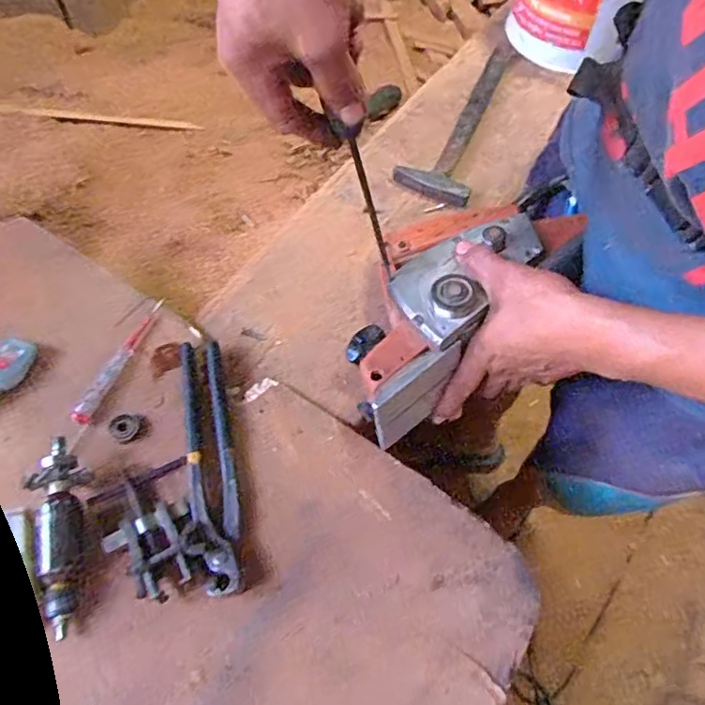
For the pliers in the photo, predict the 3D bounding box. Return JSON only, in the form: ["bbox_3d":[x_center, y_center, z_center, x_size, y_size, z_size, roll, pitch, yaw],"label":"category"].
[{"bbox_3d":[-0.119,0.083,0.466,0.038,0.017,0.220,-10,61,-9],"label":"pliers"}]

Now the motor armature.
[{"bbox_3d":[-0.218,0.135,0.421,0.035,0.045,0.135,-11,62,-10],"label":"motor armature"}]

